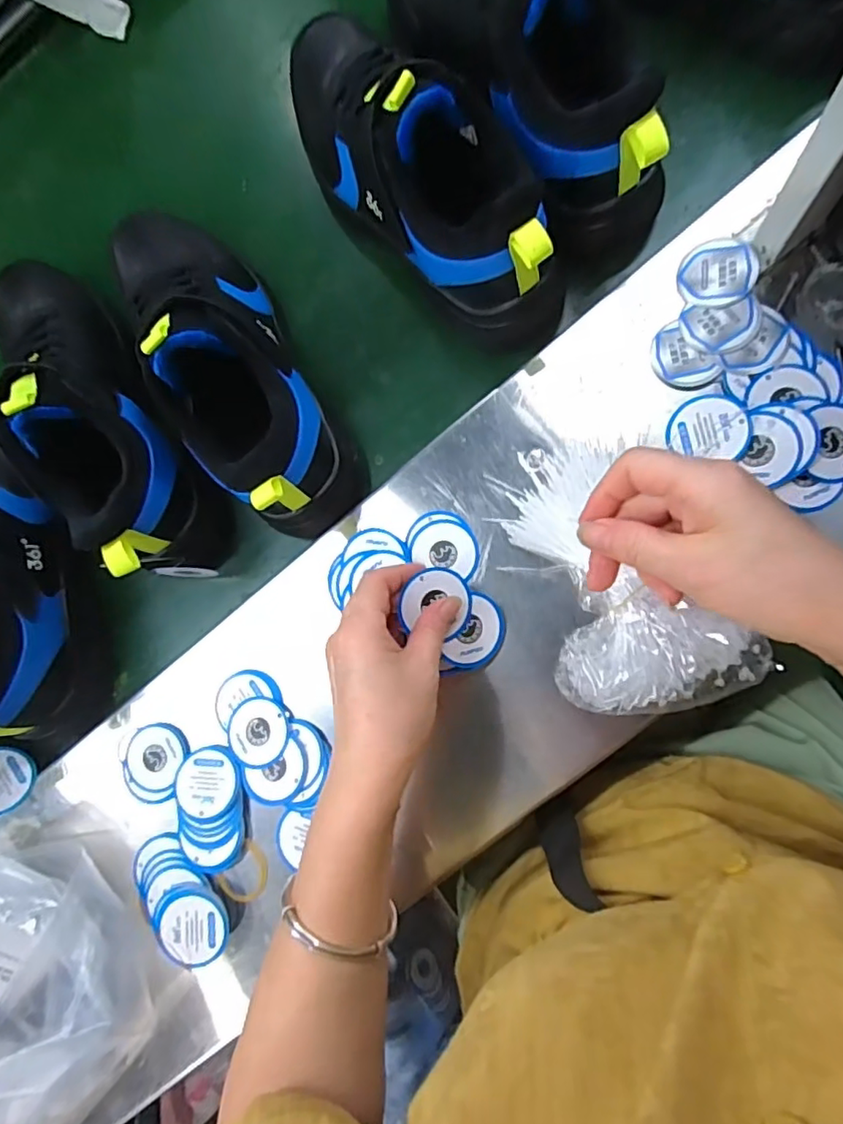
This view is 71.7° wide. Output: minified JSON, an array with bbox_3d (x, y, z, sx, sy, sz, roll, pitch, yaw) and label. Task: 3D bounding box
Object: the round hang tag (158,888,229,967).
[{"bbox_3d":[-0.157,0.252,0.402,0.046,0.007,0.045,0,77,-1],"label":"round hang tag"}]

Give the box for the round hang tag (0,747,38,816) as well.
[{"bbox_3d":[-0.324,0.170,0.449,0.050,0.010,0.044,-44,107,-30],"label":"round hang tag"}]

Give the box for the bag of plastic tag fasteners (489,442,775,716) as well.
[{"bbox_3d":[0.119,0.007,0.368,0.110,0.032,0.182,-26,70,5],"label":"bag of plastic tag fasteners"}]

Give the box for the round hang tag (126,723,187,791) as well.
[{"bbox_3d":[-0.200,0.146,0.439,0.041,0.007,0.044,0,87,-3],"label":"round hang tag"}]

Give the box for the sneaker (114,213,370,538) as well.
[{"bbox_3d":[-0.141,-0.162,0.417,0.091,0.120,0.295,-33,82,4],"label":"sneaker"}]

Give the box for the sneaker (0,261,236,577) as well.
[{"bbox_3d":[-0.249,-0.123,0.435,0.103,0.118,0.288,-33,82,4],"label":"sneaker"}]

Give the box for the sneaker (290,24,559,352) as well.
[{"bbox_3d":[-0.014,-0.279,0.402,0.104,0.130,0.279,-42,81,3],"label":"sneaker"}]

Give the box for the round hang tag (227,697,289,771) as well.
[{"bbox_3d":[-0.118,0.123,0.421,0.048,0.004,0.047,-3,78,14],"label":"round hang tag"}]

